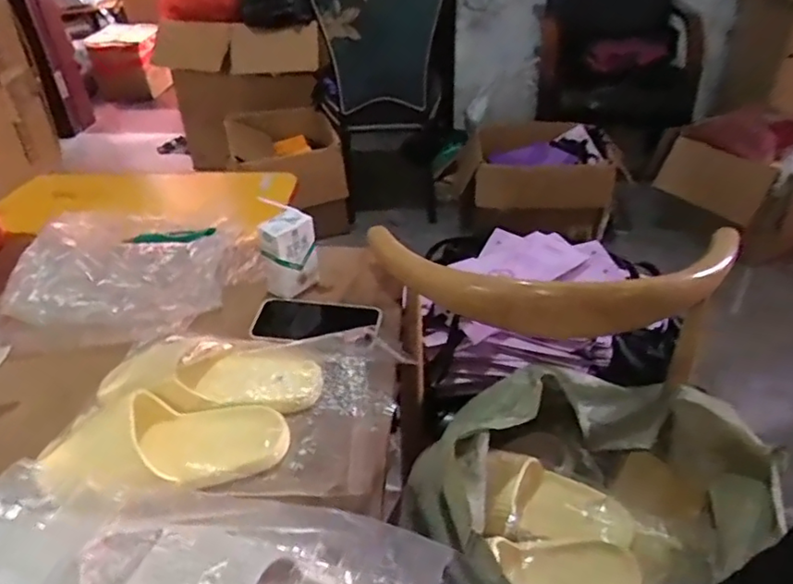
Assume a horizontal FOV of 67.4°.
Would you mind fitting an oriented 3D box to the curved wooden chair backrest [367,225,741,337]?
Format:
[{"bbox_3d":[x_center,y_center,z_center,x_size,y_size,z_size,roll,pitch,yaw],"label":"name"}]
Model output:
[{"bbox_3d":[0.198,-0.023,0.789,0.481,0.071,0.162,1,37,4],"label":"curved wooden chair backrest"}]

